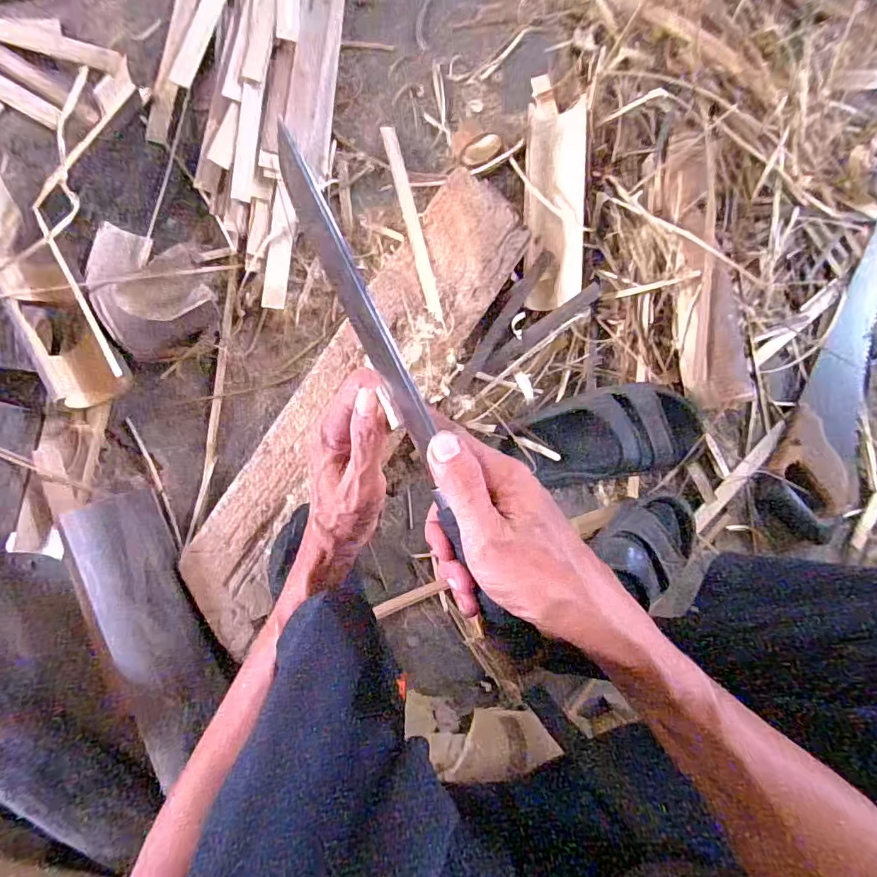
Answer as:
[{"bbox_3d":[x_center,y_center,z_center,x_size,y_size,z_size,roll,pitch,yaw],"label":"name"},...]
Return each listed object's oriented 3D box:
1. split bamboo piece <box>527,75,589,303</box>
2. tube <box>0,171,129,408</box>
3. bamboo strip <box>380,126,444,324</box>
[{"bbox_3d":[0.136,-0.297,0.583,0.065,0.035,0.288,2,87,-9],"label":"split bamboo piece"},{"bbox_3d":[-0.393,-0.161,0.489,0.064,0.069,0.274,-29,92,-10],"label":"tube"},{"bbox_3d":[-0.030,-0.245,0.567,0.017,0.007,0.243,-12,80,-13],"label":"bamboo strip"}]

